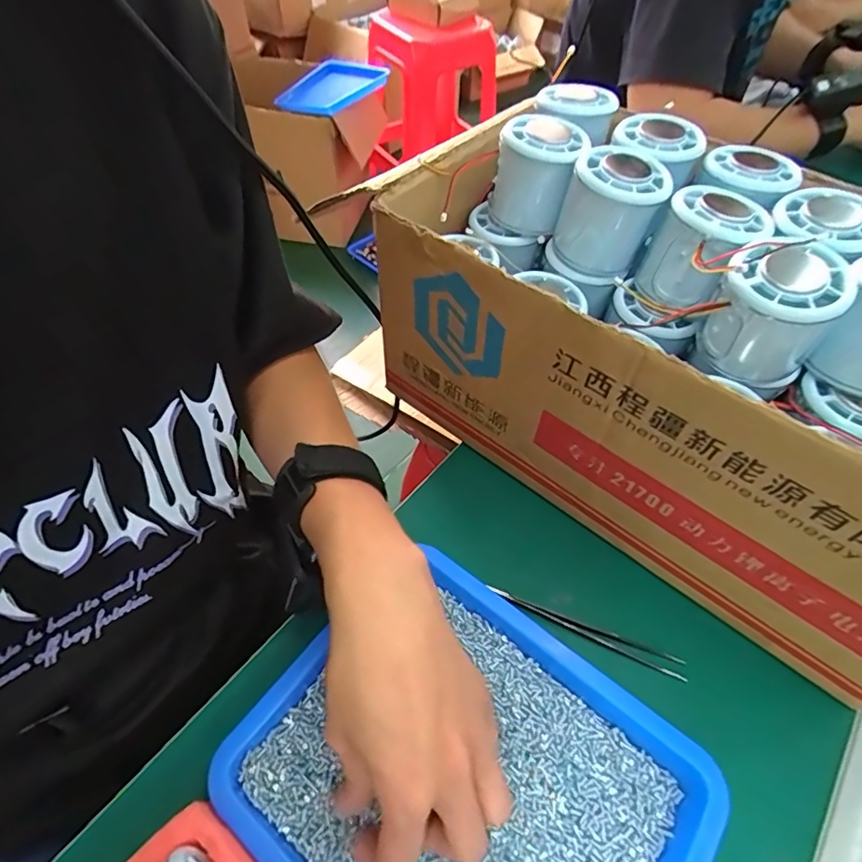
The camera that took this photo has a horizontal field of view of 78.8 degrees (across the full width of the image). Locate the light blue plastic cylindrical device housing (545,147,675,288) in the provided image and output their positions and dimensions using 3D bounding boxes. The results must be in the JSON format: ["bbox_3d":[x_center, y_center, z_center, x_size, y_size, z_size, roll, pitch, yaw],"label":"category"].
[{"bbox_3d":[0.110,-0.135,0.336,0.060,0.069,0.056,1,54,-1],"label":"light blue plastic cylindrical device housing"}]

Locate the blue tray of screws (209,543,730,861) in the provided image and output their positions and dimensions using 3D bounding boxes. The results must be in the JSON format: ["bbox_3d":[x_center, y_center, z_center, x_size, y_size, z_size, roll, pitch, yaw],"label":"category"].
[{"bbox_3d":[0.021,0.182,0.271,0.219,0.021,0.172,33,60,21],"label":"blue tray of screws"}]

